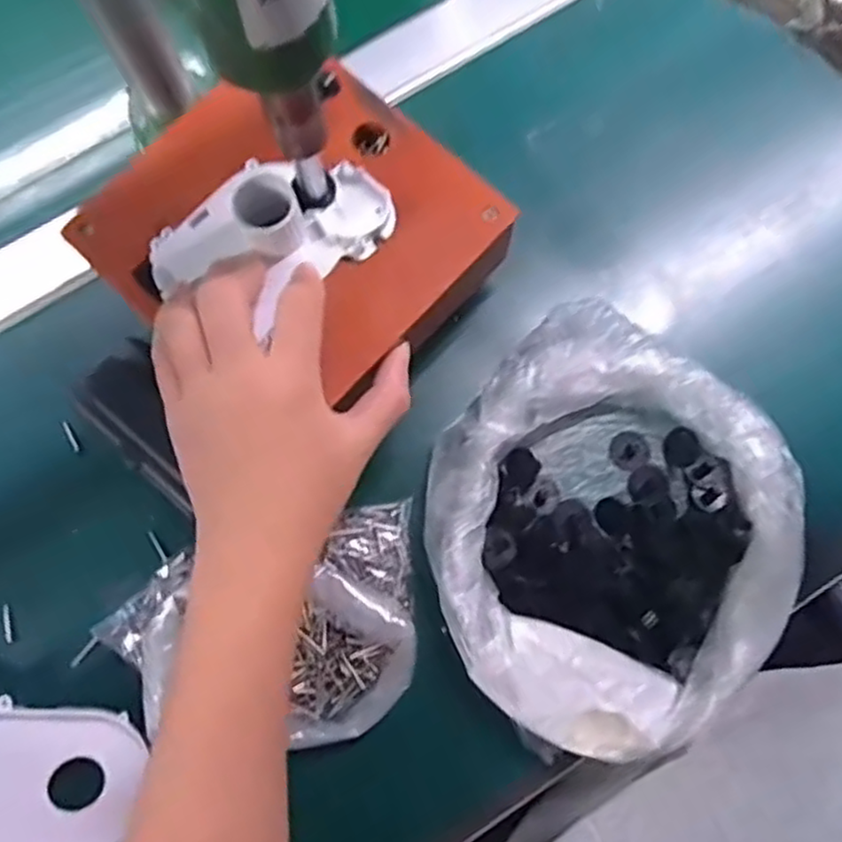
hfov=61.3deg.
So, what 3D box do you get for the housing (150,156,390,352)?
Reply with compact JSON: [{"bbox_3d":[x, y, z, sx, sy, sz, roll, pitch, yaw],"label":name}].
[{"bbox_3d":[-0.064,-0.077,0.307,0.107,0.028,0.066,-13,78,-4],"label":"housing"}]

